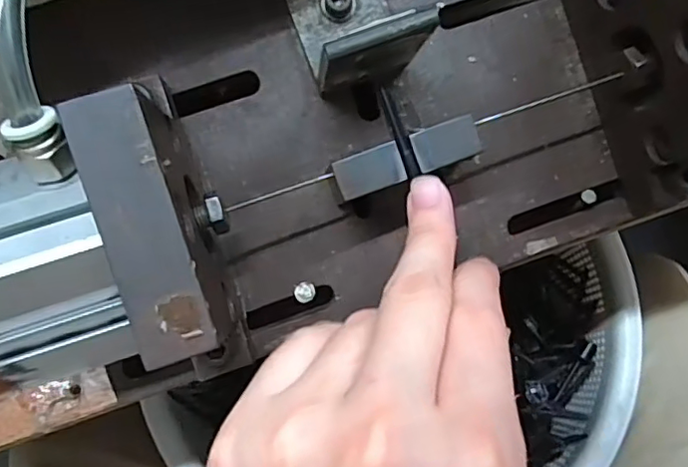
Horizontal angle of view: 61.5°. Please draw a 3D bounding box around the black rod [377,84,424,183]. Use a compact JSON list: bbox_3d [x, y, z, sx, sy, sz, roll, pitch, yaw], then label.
[{"bbox_3d":[0.018,-0.033,0.191,0.005,0.004,0.032,-21,93,-5],"label":"black rod"}]

